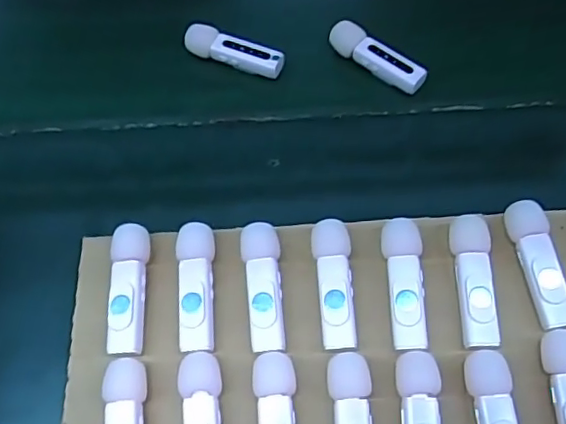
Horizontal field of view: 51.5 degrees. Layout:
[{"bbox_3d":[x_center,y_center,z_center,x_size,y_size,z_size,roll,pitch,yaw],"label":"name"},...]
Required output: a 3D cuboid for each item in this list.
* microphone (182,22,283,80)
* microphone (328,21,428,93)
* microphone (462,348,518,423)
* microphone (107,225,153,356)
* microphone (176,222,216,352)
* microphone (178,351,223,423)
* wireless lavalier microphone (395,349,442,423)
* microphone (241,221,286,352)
[{"bbox_3d":[-0.030,-0.101,0.372,0.064,0.014,0.019,19,67,12],"label":"microphone"},{"bbox_3d":[0.058,-0.095,0.365,0.020,0.013,0.068,-42,69,-16],"label":"microphone"},{"bbox_3d":[0.094,0.094,0.259,0.018,0.015,0.064,-6,64,0],"label":"microphone"},{"bbox_3d":[-0.077,0.038,0.293,0.017,0.016,0.064,-1,64,3],"label":"microphone"},{"bbox_3d":[-0.043,0.038,0.292,0.017,0.014,0.063,-4,64,2],"label":"microphone"},{"bbox_3d":[-0.036,0.097,0.265,0.018,0.014,0.065,-5,64,1],"label":"microphone"},{"bbox_3d":[0.061,0.095,0.258,0.018,0.013,0.065,-2,64,2],"label":"wireless lavalier microphone"},{"bbox_3d":[-0.010,0.037,0.289,0.018,0.011,0.063,-4,64,1],"label":"microphone"}]

